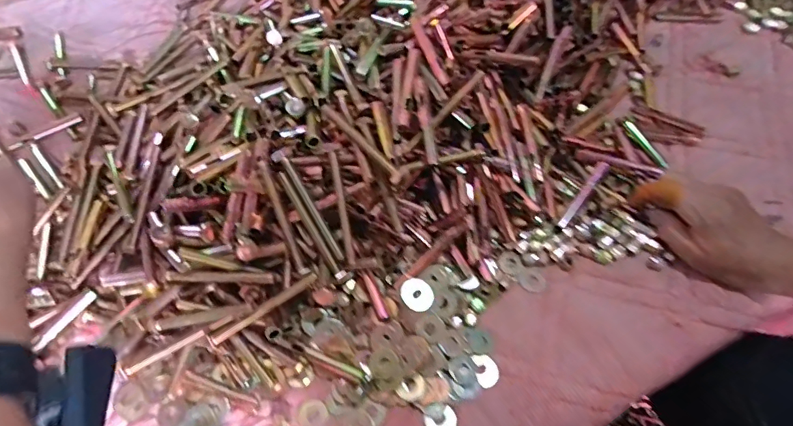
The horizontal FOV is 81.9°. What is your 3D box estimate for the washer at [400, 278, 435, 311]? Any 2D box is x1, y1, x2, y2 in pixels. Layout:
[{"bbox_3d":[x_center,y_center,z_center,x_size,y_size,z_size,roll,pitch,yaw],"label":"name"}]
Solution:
[{"bbox_3d":[0.018,0.072,0.401,0.025,0.004,0.030,-36,76,-3],"label":"washer"}]

